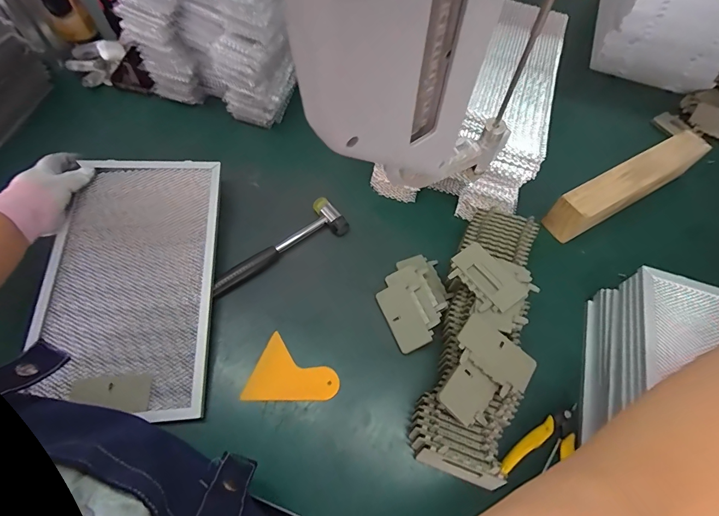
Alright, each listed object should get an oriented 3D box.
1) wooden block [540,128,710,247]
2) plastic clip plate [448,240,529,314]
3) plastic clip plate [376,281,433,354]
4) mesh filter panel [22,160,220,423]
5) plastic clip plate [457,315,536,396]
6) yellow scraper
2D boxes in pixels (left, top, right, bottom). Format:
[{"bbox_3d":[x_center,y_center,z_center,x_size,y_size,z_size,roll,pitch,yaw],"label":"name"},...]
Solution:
[{"bbox_3d":[0.410,-0.112,0.570,0.295,0.062,0.052,-26,66,-17],"label":"wooden block"},{"bbox_3d":[0.149,0.023,0.440,0.058,0.010,0.085,-29,67,-18],"label":"plastic clip plate"},{"bbox_3d":[0.056,0.075,0.475,0.042,0.010,0.086,-28,66,2],"label":"plastic clip plate"},{"bbox_3d":[-0.290,0.021,0.468,0.204,0.018,0.332,-5,66,-3],"label":"mesh filter panel"},{"bbox_3d":[0.146,0.105,0.400,0.085,0.004,0.053,37,61,8],"label":"plastic clip plate"},{"bbox_3d":[-0.077,0.145,0.440,0.099,0.004,0.076,22,61,8],"label":"yellow scraper"}]

